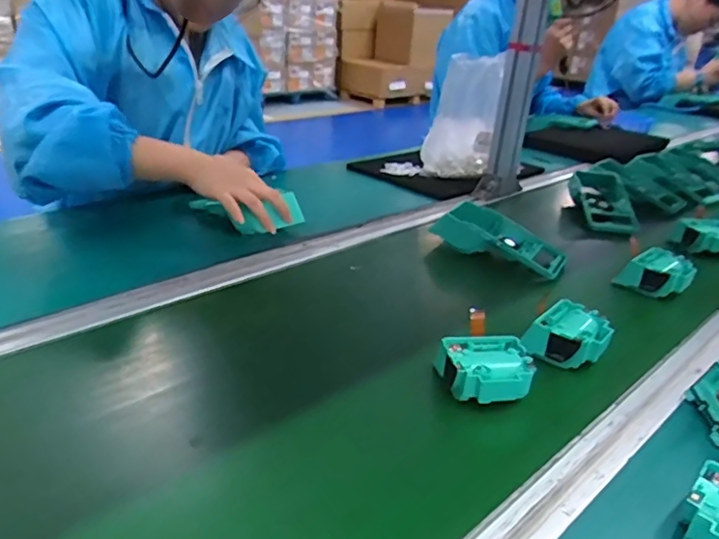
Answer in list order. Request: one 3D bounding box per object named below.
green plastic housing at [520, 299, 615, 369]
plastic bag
[{"bbox_3d":[0.219,0.067,0.596,0.070,0.034,0.077,24,32,33],"label":"green plastic housing"},{"bbox_3d":[0.193,-0.285,1.106,0.129,0.235,0.108,8,27,6],"label":"plastic bag"}]

